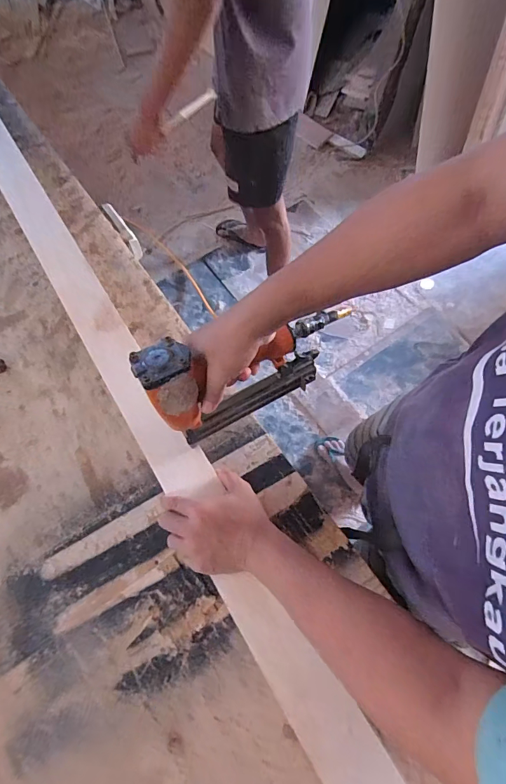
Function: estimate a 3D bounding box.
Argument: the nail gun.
[{"bbox_3d":[-0.001,-0.040,0.506,0.274,0.159,0.076,-27,69,-13],"label":"nail gun"}]

